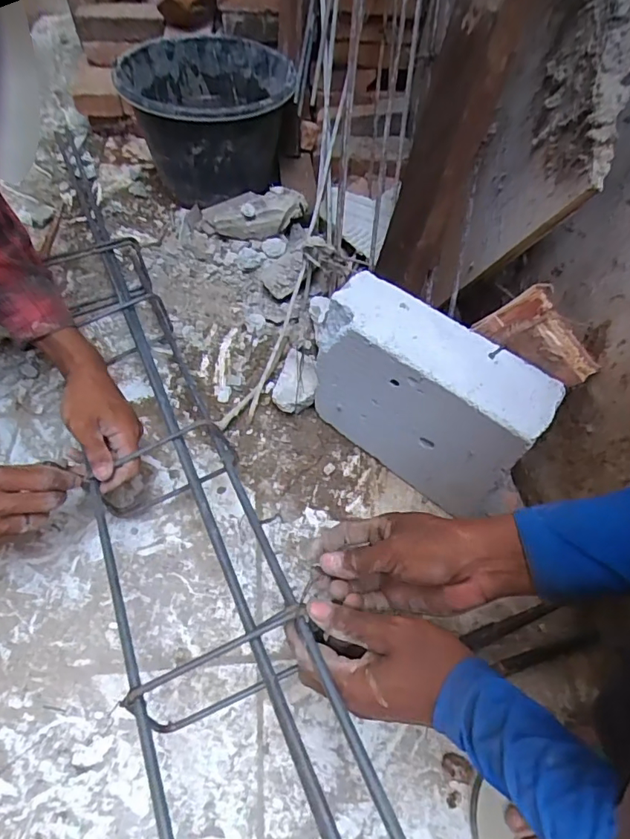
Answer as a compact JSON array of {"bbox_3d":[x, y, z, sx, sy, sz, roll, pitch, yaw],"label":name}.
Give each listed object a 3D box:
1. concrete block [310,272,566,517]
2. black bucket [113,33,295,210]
[{"bbox_3d":[0.108,-0.016,0.559,0.239,0.207,0.072,36,61,20],"label":"concrete block"},{"bbox_3d":[-0.178,-0.514,0.894,0.263,0.192,0.294,5,55,0],"label":"black bucket"}]

